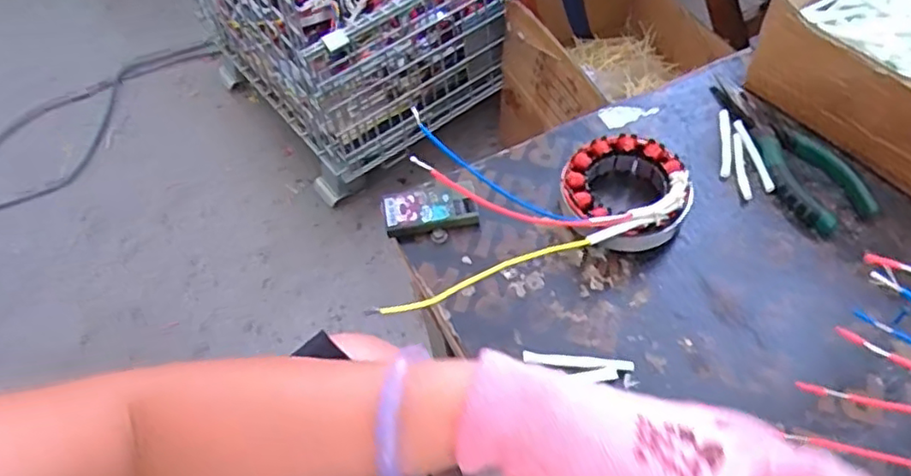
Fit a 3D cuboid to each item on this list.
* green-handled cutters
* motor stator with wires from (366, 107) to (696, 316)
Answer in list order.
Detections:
[{"bbox_3d":[0.244,-0.068,0.482,0.058,0.014,0.147,-22,56,-10],"label":"green-handled cutters"},{"bbox_3d":[0.046,-0.023,0.434,0.229,0.073,0.119,-26,57,-13],"label":"motor stator with wires"}]

